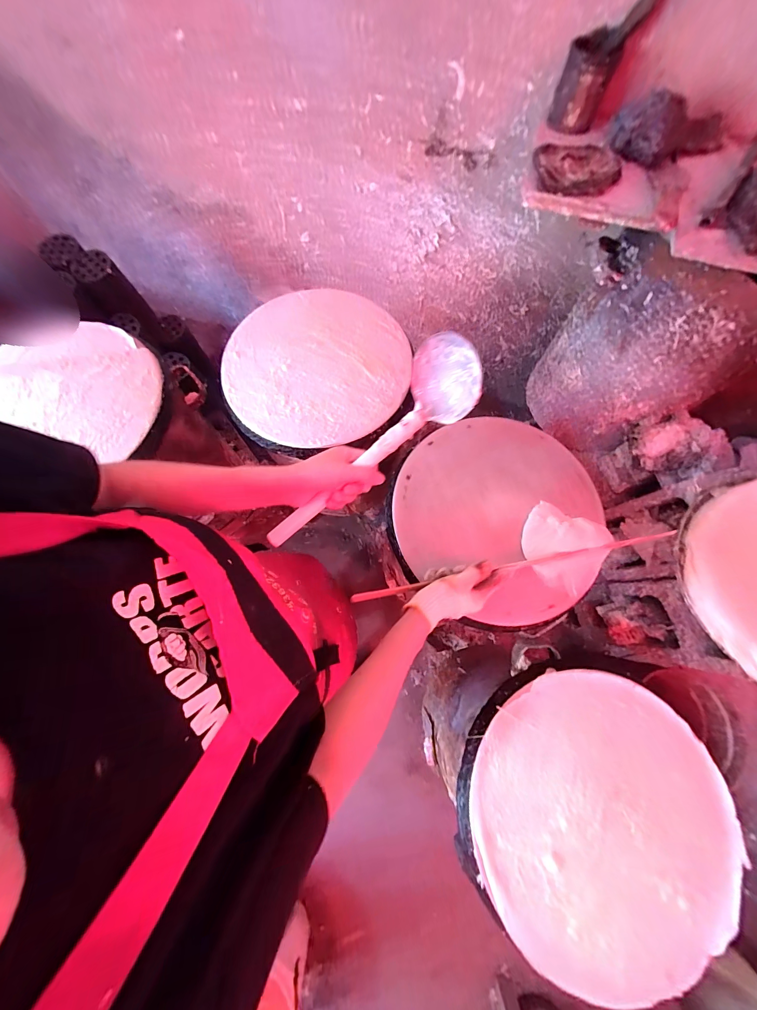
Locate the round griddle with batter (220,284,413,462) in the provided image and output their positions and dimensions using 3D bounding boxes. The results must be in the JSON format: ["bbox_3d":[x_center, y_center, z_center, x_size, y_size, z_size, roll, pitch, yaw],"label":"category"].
[{"bbox_3d":[-0.122,-0.278,0.675,0.358,0.021,0.358,1,73,-2],"label":"round griddle with batter"}]

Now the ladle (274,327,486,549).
[{"bbox_3d":[-0.014,-0.063,0.404,0.316,0.059,0.089,-41,78,5],"label":"ladle"}]

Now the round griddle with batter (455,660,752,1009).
[{"bbox_3d":[0.311,0.443,0.484,0.368,0.035,0.363,1,73,-2],"label":"round griddle with batter"}]

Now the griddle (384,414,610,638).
[{"bbox_3d":[0.201,0.008,0.604,0.350,0.031,0.359,1,73,-2],"label":"griddle"}]

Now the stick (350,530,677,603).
[{"bbox_3d":[0.244,0.096,0.551,0.583,0.032,0.011,-9,74,-12],"label":"stick"}]

